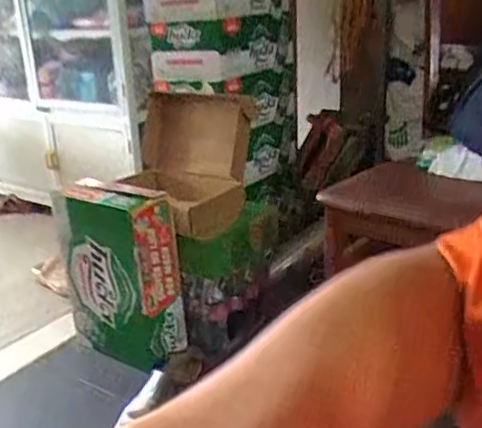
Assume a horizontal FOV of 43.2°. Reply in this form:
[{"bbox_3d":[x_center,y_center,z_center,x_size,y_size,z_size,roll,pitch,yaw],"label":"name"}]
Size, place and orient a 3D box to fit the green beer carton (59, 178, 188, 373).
[{"bbox_3d":[-0.280,0.145,1.412,0.305,0.403,0.116,13,26,34],"label":"green beer carton"}]

